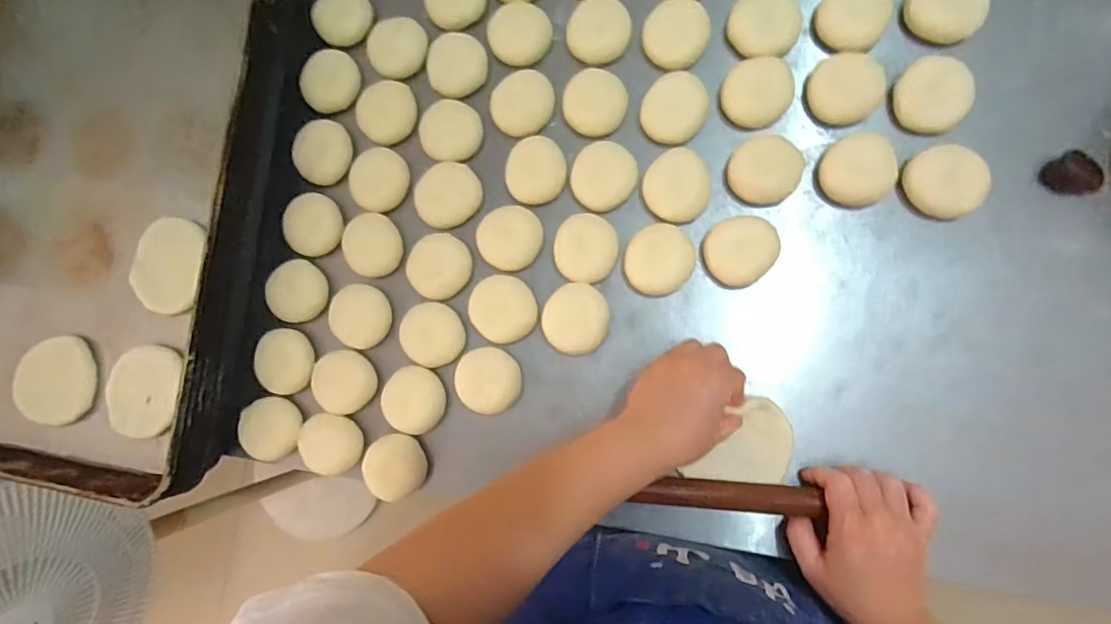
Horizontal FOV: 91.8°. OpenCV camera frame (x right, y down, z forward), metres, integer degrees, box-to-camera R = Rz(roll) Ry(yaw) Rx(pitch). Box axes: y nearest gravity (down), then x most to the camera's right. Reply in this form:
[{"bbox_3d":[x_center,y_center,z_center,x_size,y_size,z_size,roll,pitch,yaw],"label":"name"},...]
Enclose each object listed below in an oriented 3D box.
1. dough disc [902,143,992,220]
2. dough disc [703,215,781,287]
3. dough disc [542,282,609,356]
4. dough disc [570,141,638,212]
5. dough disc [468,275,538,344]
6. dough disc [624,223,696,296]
[{"bbox_3d":[0.352,-0.118,0.486,0.060,0.028,0.065,-1,85,8],"label":"dough disc"},{"bbox_3d":[0.174,-0.059,0.508,0.065,0.021,0.062,-1,85,8],"label":"dough disc"},{"bbox_3d":[0.020,0.007,0.534,0.063,0.022,0.067,-1,85,8],"label":"dough disc"},{"bbox_3d":[0.049,-0.136,0.540,0.063,0.008,0.069,-1,85,8],"label":"dough disc"},{"bbox_3d":[-0.054,-0.003,0.545,0.064,0.014,0.066,-1,85,8],"label":"dough disc"},{"bbox_3d":[0.101,-0.051,0.521,0.065,0.007,0.067,-1,85,8],"label":"dough disc"}]

